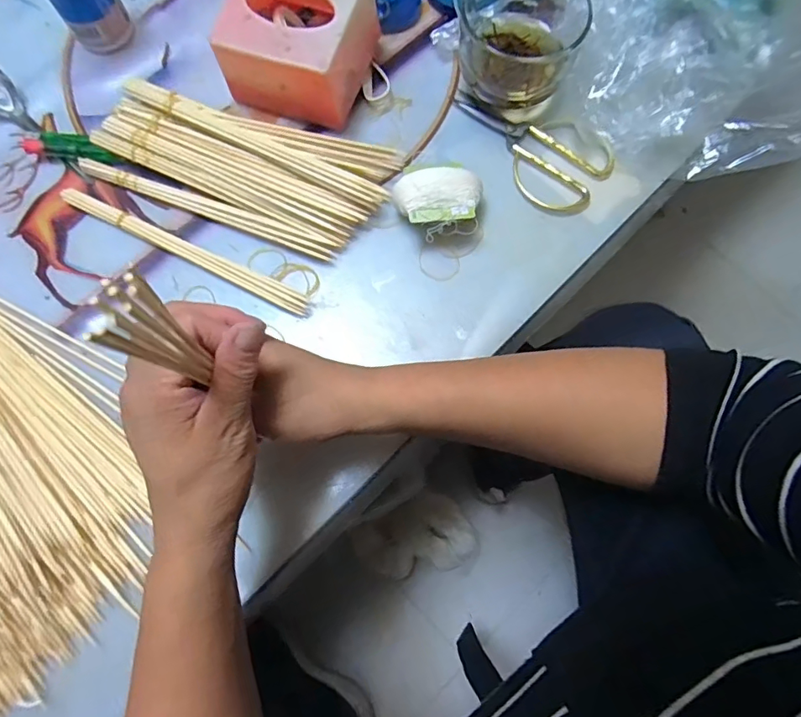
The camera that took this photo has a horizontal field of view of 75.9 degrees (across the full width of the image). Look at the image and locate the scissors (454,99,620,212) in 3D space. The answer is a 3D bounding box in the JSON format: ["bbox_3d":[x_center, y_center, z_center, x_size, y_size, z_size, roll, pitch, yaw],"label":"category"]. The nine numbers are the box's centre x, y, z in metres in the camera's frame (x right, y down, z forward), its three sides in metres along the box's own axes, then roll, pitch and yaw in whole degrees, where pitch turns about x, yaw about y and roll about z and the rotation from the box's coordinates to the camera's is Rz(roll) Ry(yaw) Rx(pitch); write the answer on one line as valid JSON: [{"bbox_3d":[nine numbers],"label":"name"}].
[{"bbox_3d":[0.116,-0.200,0.479,0.160,0.015,0.087,36,79,8],"label":"scissors"}]

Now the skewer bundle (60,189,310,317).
[{"bbox_3d":[-0.191,-0.098,0.454,0.246,0.011,0.019,27,78,6],"label":"skewer bundle"}]

